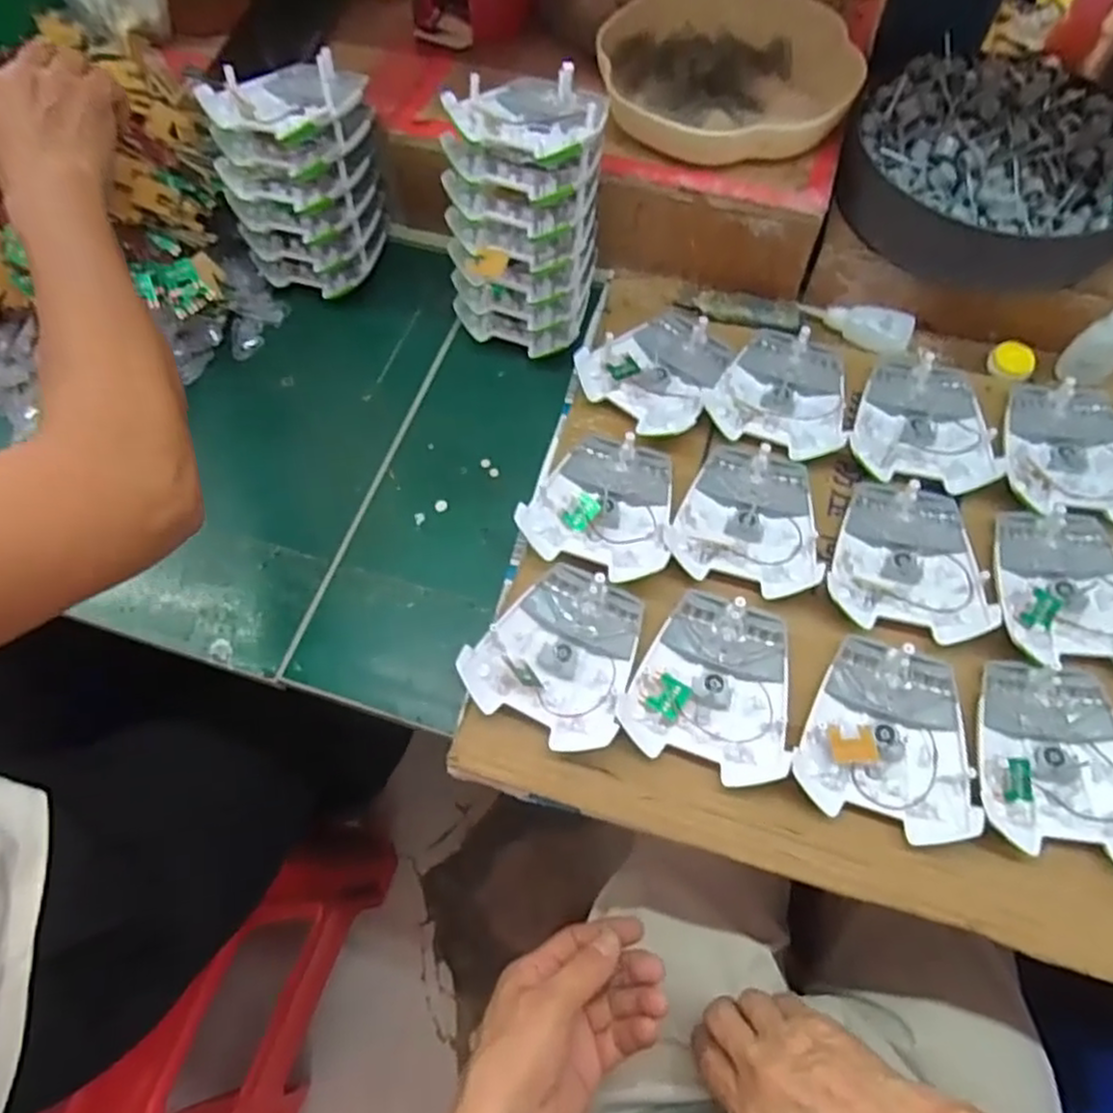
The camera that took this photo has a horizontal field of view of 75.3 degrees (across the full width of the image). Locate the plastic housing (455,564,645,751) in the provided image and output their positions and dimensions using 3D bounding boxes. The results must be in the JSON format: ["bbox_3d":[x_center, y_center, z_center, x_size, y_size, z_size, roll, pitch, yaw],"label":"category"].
[{"bbox_3d":[0.005,0.058,0.452,0.096,0.017,0.108,26,68,12],"label":"plastic housing"}]

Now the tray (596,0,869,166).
[{"bbox_3d":[0.128,-0.384,0.568,0.210,0.038,0.176,24,67,11],"label":"tray"}]

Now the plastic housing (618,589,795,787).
[{"bbox_3d":[0.099,0.076,0.445,0.096,0.015,0.110,19,66,9],"label":"plastic housing"}]

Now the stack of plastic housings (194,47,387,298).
[{"bbox_3d":[-0.197,-0.307,0.575,0.095,0.127,0.122,17,66,8],"label":"stack of plastic housings"}]

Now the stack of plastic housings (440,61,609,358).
[{"bbox_3d":[-0.020,-0.255,0.538,0.107,0.151,0.131,10,65,5],"label":"stack of plastic housings"}]

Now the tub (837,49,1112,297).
[{"bbox_3d":[0.331,-0.289,0.551,0.211,0.079,0.198,-29,68,-13],"label":"tub"}]

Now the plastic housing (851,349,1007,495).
[{"bbox_3d":[0.265,-0.107,0.527,0.094,0.018,0.117,6,65,3],"label":"plastic housing"}]

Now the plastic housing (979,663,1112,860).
[{"bbox_3d":[0.292,0.116,0.419,0.091,0.019,0.107,5,65,3],"label":"plastic housing"}]

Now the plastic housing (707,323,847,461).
[{"bbox_3d":[0.172,-0.126,0.543,0.098,0.018,0.106,21,67,10],"label":"plastic housing"}]

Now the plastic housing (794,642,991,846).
[{"bbox_3d":[0.197,0.103,0.429,0.095,0.016,0.109,14,66,7],"label":"plastic housing"}]

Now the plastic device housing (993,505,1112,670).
[{"bbox_3d":[0.331,0.018,0.462,0.090,0.015,0.109,6,65,3],"label":"plastic device housing"}]

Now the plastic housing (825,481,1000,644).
[{"bbox_3d":[0.231,-0.001,0.477,0.095,0.017,0.109,6,65,3],"label":"plastic housing"}]

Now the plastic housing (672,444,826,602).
[{"bbox_3d":[0.133,-0.030,0.493,0.096,0.018,0.109,14,66,7],"label":"plastic housing"}]

